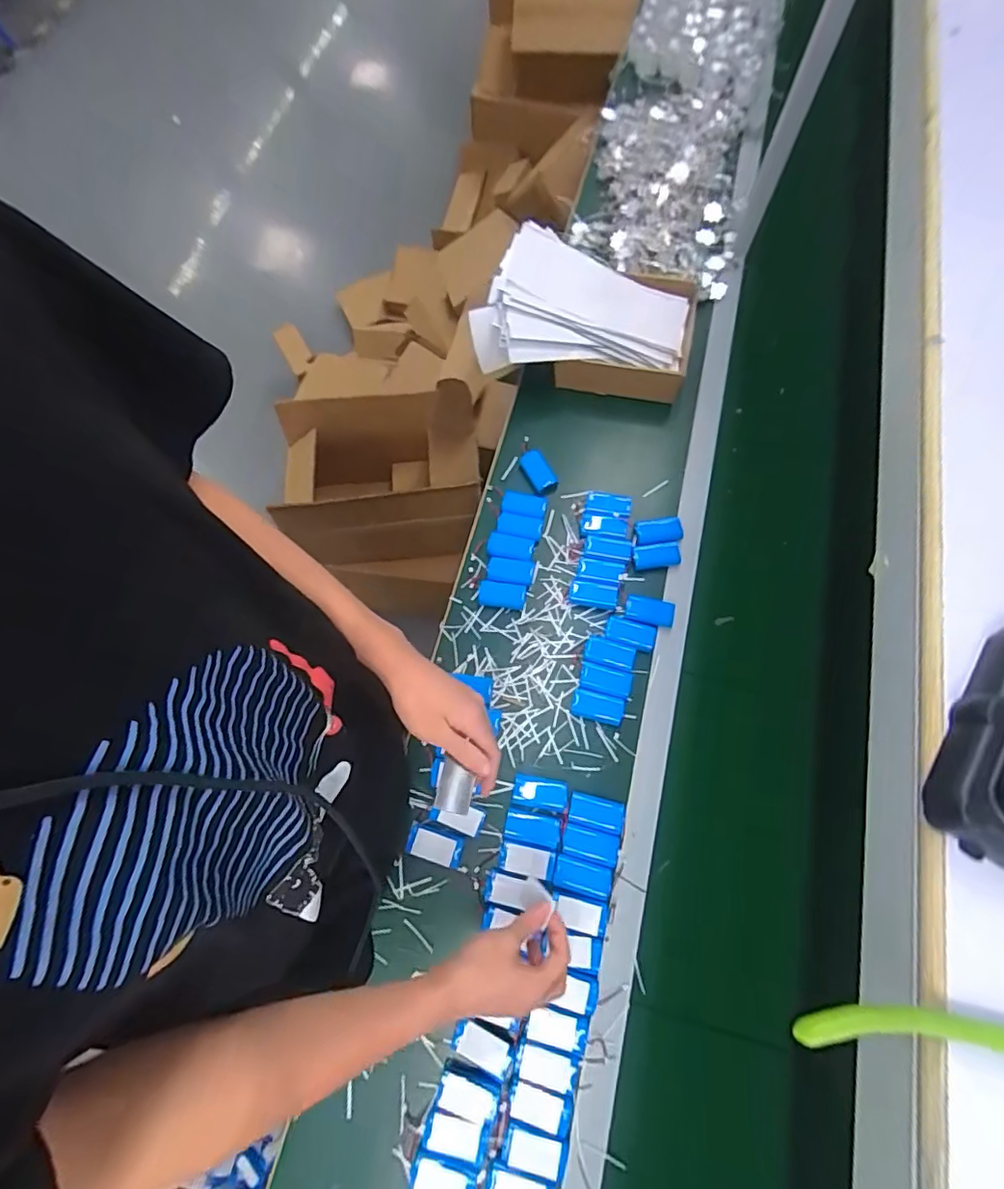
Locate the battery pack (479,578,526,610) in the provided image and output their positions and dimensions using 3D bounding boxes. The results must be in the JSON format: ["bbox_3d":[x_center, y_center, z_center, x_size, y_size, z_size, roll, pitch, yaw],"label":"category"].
[{"bbox_3d":[0.001,0.001,0.821,0.066,0.017,0.040,10,70,5],"label":"battery pack"}]

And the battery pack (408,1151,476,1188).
[{"bbox_3d":[-0.063,0.612,0.579,0.066,0.008,0.045,13,70,6],"label":"battery pack"}]

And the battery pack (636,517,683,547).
[{"bbox_3d":[0.233,-0.092,0.830,0.066,0.016,0.040,-4,69,0],"label":"battery pack"}]

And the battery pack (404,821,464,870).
[{"bbox_3d":[-0.084,0.313,0.698,0.069,0.018,0.039,16,71,7],"label":"battery pack"}]

